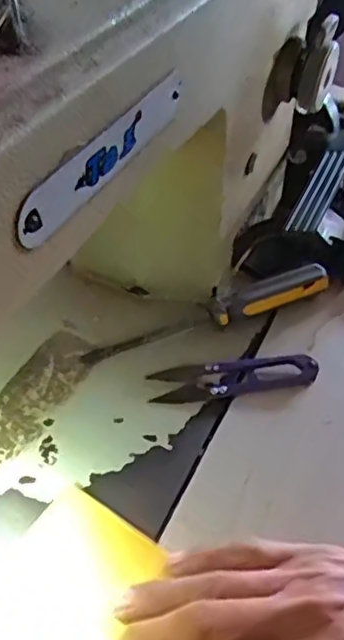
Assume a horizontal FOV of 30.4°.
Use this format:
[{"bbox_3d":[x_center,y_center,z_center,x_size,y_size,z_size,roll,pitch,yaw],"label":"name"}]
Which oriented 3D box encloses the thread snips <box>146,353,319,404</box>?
[{"bbox_3d":[0.038,0.033,0.377,0.099,0.006,0.024,-4,48,-9],"label":"thread snips"}]

